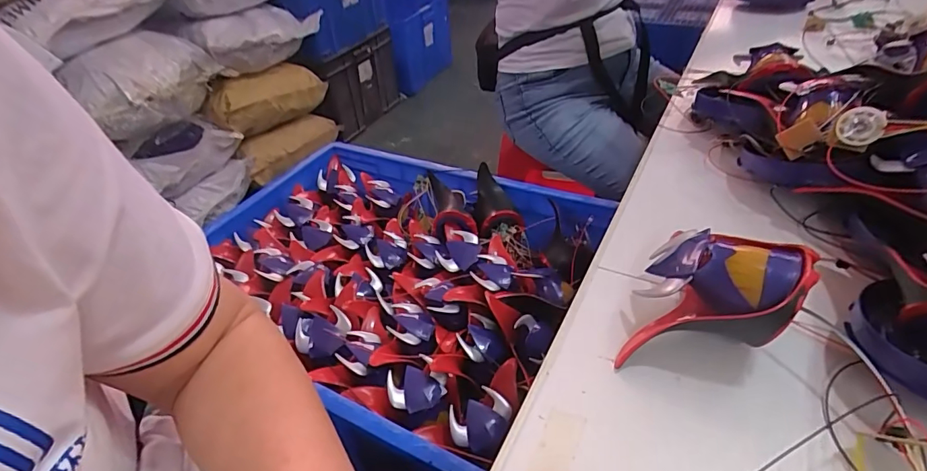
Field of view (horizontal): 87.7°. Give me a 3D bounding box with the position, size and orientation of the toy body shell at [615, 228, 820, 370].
[{"bbox_3d":[0.147,0.036,0.283,0.079,0.058,0.084,16,45,26],"label":"toy body shell"}]

